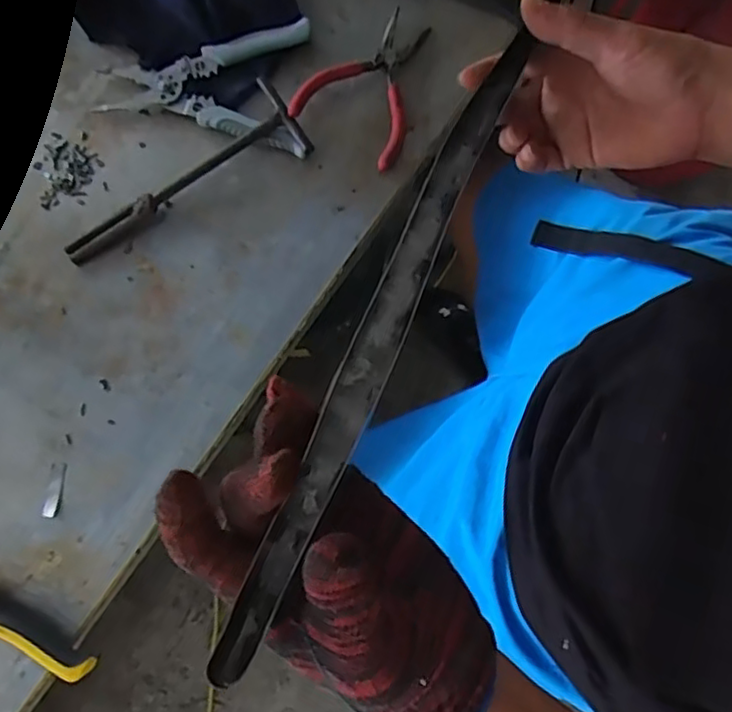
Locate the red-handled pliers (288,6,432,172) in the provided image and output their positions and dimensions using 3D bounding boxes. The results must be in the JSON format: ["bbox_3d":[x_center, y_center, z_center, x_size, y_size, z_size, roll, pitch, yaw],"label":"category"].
[{"bbox_3d":[0.008,-0.242,0.562,0.093,0.027,0.137,27,80,7],"label":"red-handled pliers"}]

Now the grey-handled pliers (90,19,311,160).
[{"bbox_3d":[-0.133,-0.254,0.571,0.192,0.026,0.117,16,78,5],"label":"grey-handled pliers"}]

